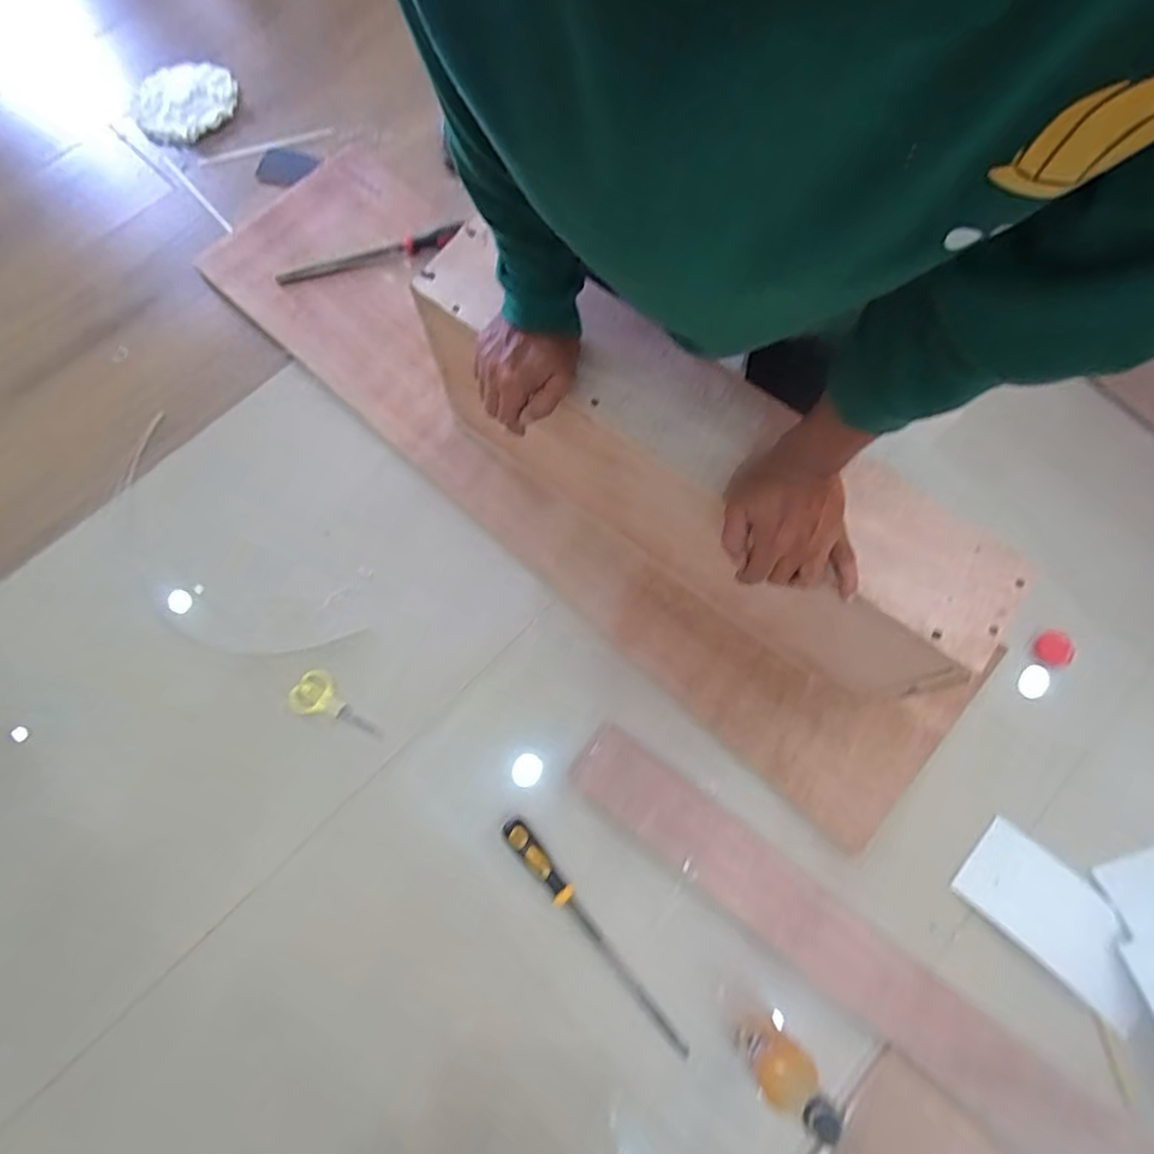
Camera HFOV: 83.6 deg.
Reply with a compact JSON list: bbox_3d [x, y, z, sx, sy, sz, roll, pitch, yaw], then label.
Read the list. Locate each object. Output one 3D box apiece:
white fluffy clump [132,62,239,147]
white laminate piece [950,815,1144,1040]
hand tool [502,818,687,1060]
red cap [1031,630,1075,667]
[{"bbox_3d":[-0.667,-0.813,1.106,0.150,0.028,0.181,36,76,11],"label":"white fluffy clump"},{"bbox_3d":[0.546,0.385,0.729,0.210,0.010,0.109,43,77,12],"label":"white laminate piece"},{"bbox_3d":[0.018,0.399,0.719,0.027,0.017,0.305,-39,76,-11],"label":"hand tool"},{"bbox_3d":[0.607,0.090,0.821,0.050,0.009,0.044,17,74,5],"label":"red cap"}]

